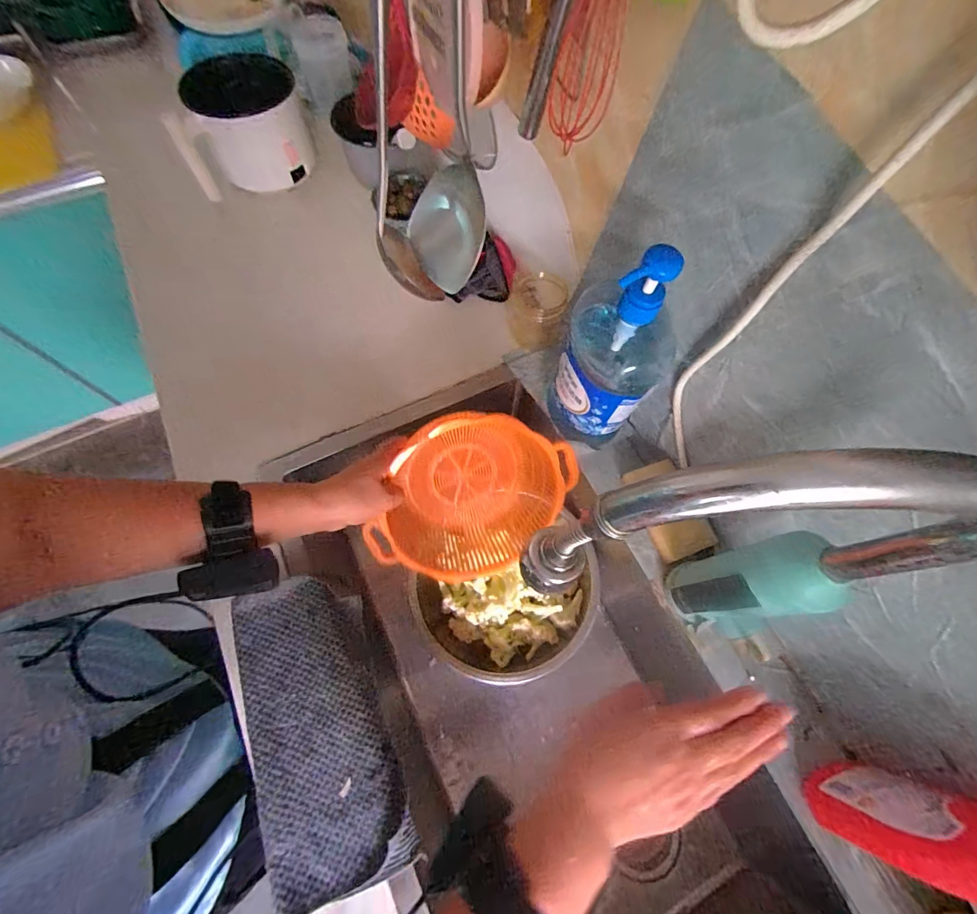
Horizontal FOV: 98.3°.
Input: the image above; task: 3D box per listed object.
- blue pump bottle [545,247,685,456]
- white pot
[{"bbox_3d":[0.131,-0.115,0.436,0.107,0.217,0.098,25,69,9],"label":"blue pump bottle"},{"bbox_3d":[-0.396,-0.543,0.694,0.192,0.128,0.173,-12,68,-7],"label":"white pot"}]

